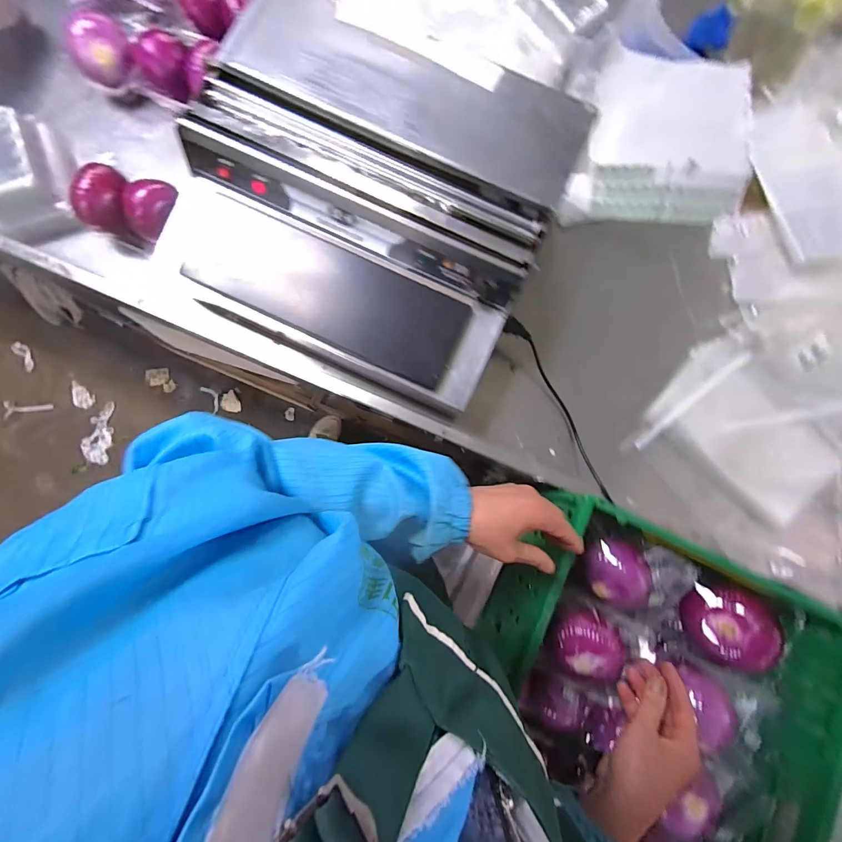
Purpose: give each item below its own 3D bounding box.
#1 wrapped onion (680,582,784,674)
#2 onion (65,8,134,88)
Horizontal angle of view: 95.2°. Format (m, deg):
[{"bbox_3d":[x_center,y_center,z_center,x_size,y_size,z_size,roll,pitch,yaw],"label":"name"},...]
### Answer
[{"bbox_3d":[0.425,0.282,0.532,0.082,0.074,0.101,34,82,2],"label":"wrapped onion"},{"bbox_3d":[-0.510,-0.594,0.618,0.090,0.071,0.068,-38,86,-7],"label":"onion"}]

